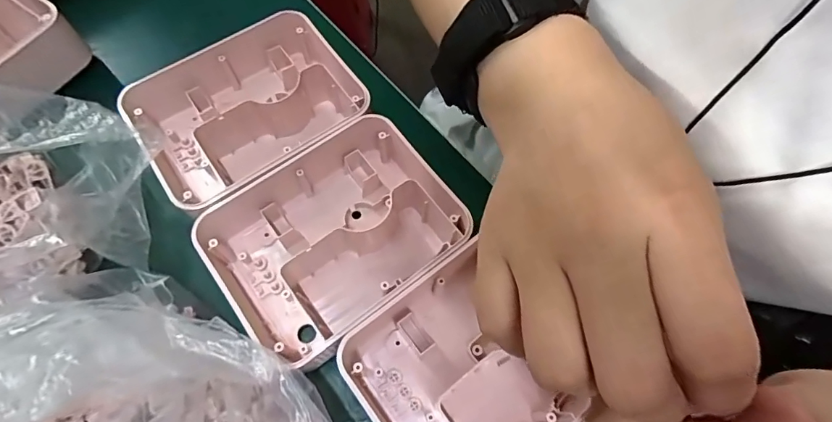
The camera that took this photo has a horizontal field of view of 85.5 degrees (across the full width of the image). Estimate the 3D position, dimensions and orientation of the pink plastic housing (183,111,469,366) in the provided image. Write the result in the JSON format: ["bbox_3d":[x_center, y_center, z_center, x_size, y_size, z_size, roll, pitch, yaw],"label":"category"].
[{"bbox_3d":[-0.047,0.013,0.256,0.130,0.036,0.103,-37,74,-15],"label":"pink plastic housing"}]

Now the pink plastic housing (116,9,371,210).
[{"bbox_3d":[-0.106,-0.064,0.287,0.128,0.038,0.107,-34,73,-14],"label":"pink plastic housing"}]

